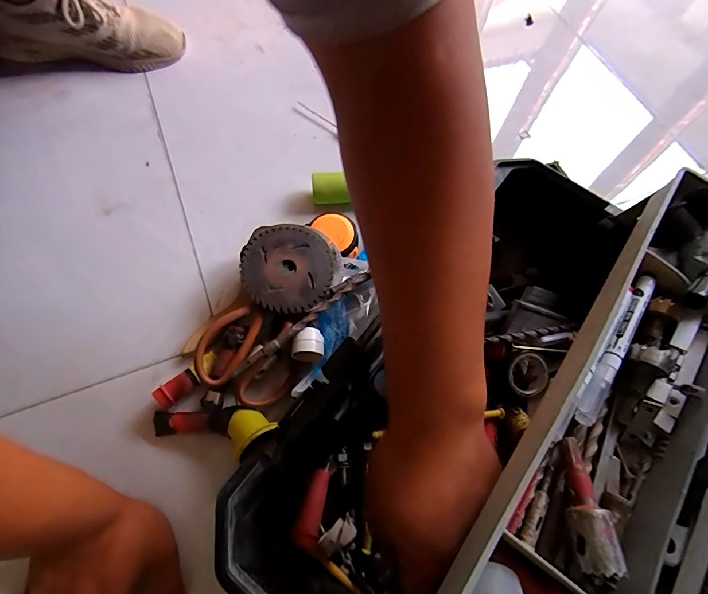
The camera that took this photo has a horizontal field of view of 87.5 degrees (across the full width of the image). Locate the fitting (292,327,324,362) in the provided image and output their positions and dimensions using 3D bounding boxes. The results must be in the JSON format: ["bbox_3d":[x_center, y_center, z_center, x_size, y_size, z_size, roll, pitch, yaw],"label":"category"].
[{"bbox_3d":[-0.046,0.053,0.397,0.032,0.038,0.036,12,72,3],"label":"fitting"}]

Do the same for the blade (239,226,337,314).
[{"bbox_3d":[-0.075,-0.033,0.419,0.100,0.006,0.100,3,73,-11],"label":"blade"}]

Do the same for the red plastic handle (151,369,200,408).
[{"bbox_3d":[-0.189,0.099,0.396,0.042,0.024,0.021,-35,76,-11],"label":"red plastic handle"}]

